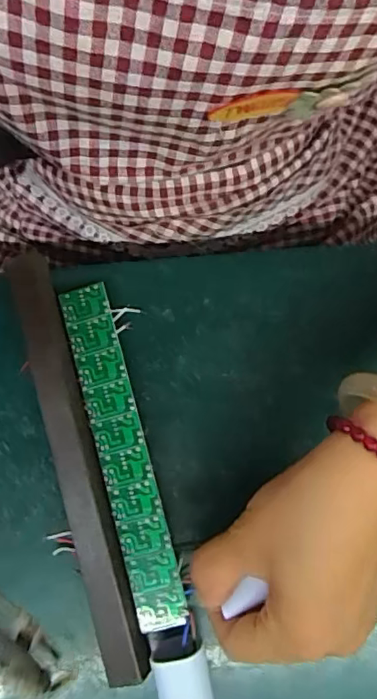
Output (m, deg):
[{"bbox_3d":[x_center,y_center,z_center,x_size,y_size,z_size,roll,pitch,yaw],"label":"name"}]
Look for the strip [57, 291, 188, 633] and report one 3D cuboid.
[{"bbox_3d":[-0.037,0.056,0.293,0.027,0.004,0.187,-16,82,5],"label":"strip"}]

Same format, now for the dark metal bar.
[{"bbox_3d":[-0.063,0.059,0.290,0.023,0.025,0.232,-15,77,-4],"label":"dark metal bar"}]

